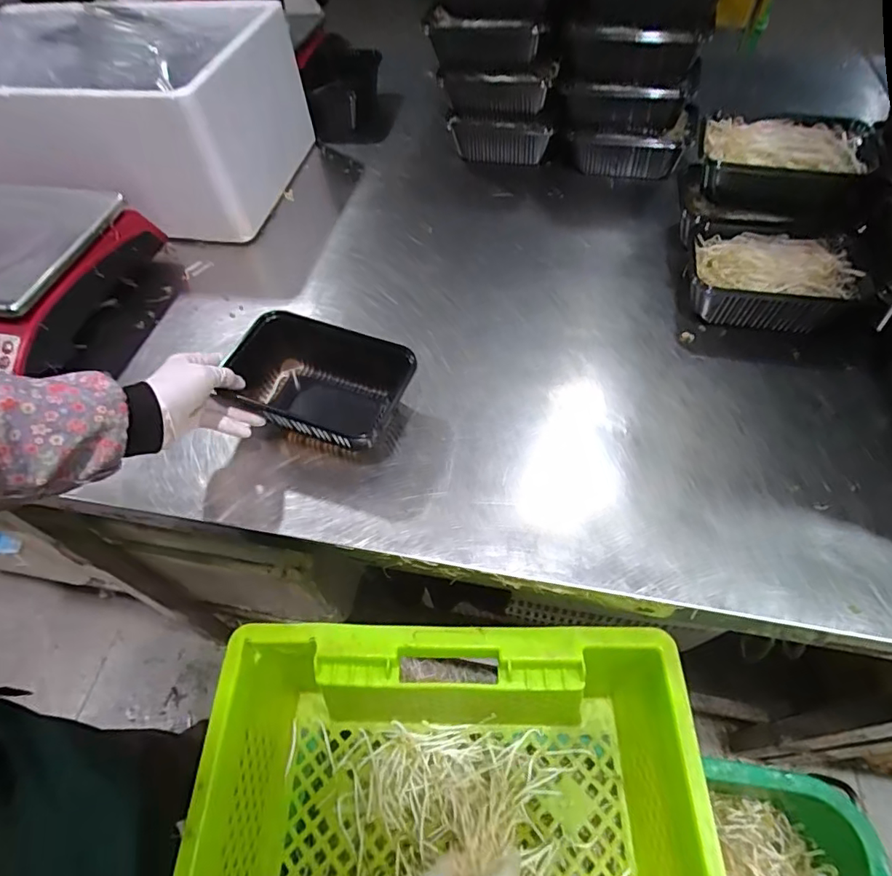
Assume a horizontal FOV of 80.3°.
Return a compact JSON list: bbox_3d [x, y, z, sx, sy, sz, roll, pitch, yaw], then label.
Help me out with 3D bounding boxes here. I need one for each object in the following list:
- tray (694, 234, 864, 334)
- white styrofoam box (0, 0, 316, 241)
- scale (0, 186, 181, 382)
[{"bbox_3d":[0.370,-0.180,0.609,0.168,0.066,0.114,9,57,11],"label":"tray"},{"bbox_3d":[-0.458,-0.435,0.752,0.478,0.232,0.255,5,55,9],"label":"white styrofoam box"},{"bbox_3d":[-0.541,-0.175,0.646,0.317,0.118,0.281,0,55,5],"label":"scale"}]

